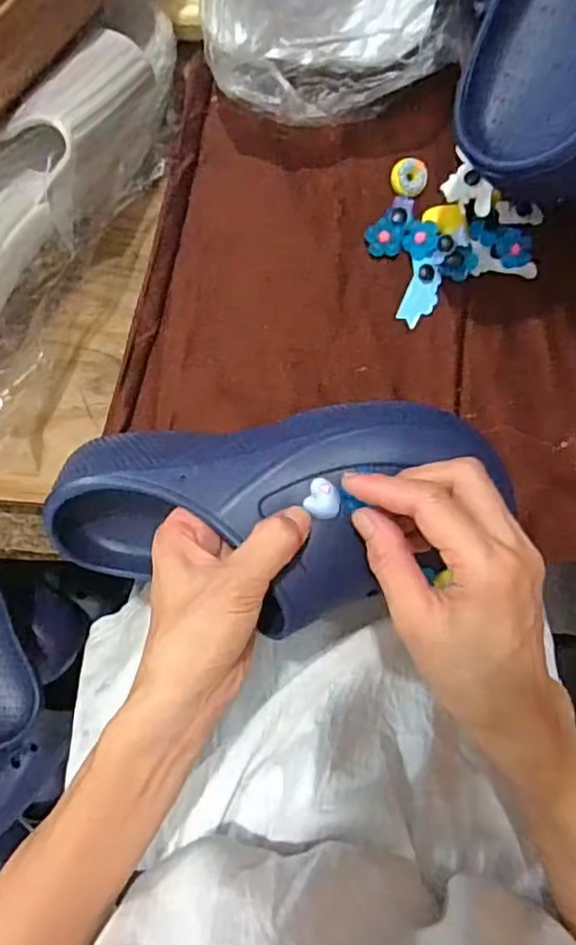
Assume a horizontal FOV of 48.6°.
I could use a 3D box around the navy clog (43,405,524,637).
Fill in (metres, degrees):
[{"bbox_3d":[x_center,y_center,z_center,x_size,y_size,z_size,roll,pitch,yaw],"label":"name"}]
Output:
[{"bbox_3d":[-0.011,0.024,0.349,0.241,0.072,0.106,-8,91,14],"label":"navy clog"}]

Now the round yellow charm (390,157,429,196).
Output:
[{"bbox_3d":[0.081,-0.195,0.423,0.024,0.005,0.024,1,97,8],"label":"round yellow charm"}]

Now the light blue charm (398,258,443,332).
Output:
[{"bbox_3d":[0.088,-0.118,0.420,0.022,0.006,0.044,16,88,-2],"label":"light blue charm"}]

